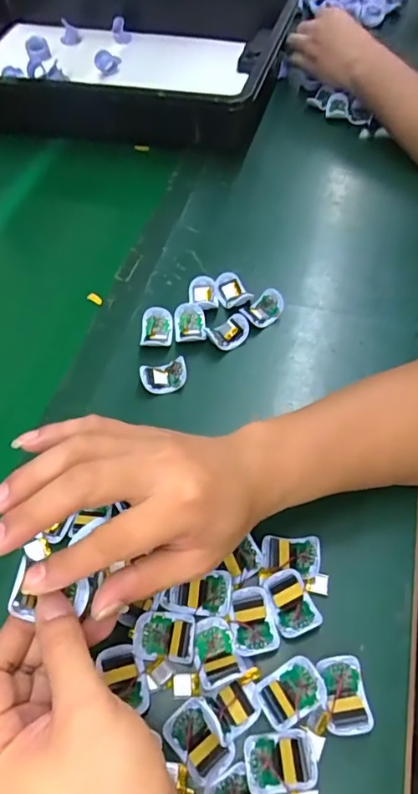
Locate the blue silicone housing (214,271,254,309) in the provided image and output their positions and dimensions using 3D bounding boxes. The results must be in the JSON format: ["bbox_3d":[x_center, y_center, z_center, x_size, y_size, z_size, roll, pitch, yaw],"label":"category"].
[{"bbox_3d":[0.024,-0.114,0.533,0.032,0.015,0.041,-15,57,-8],"label":"blue silicone housing"}]

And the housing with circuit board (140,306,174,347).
[{"bbox_3d":[-0.053,-0.069,0.501,0.031,0.016,0.040,0,56,2],"label":"housing with circuit board"}]

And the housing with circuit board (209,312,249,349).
[{"bbox_3d":[0.020,-0.066,0.501,0.041,0.013,0.032,-27,59,-15],"label":"housing with circuit board"}]

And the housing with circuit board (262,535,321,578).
[{"bbox_3d":[0.060,0.117,0.372,0.041,0.018,0.028,3,57,4],"label":"housing with circuit board"}]

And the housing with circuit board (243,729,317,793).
[{"bbox_3d":[0.042,0.219,0.301,0.043,0.006,0.028,-6,56,-2],"label":"housing with circuit board"}]

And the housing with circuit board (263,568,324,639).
[{"bbox_3d":[0.058,0.145,0.352,0.030,0.011,0.043,-18,58,-10],"label":"housing with circuit board"}]

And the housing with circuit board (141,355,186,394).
[{"bbox_3d":[-0.043,-0.021,0.472,0.043,0.013,0.030,-9,57,-4],"label":"housing with circuit board"}]

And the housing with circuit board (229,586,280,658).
[{"bbox_3d":[0.030,0.154,0.344,0.030,0.009,0.042,-12,57,-5],"label":"housing with circuit board"}]

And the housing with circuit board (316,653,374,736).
[{"bbox_3d":[0.087,0.191,0.322,0.027,0.016,0.043,-7,56,-2],"label":"housing with circuit board"}]

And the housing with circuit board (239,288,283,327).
[{"bbox_3d":[0.056,-0.090,0.515,0.044,0.019,0.029,-39,63,-21],"label":"housing with circuit board"}]

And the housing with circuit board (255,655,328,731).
[{"bbox_3d":[0.053,0.189,0.321,0.040,0.008,0.031,-26,59,-14],"label":"housing with circuit board"}]

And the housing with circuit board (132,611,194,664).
[{"bbox_3d":[-0.030,0.161,0.340,0.042,0.010,0.029,5,57,5],"label":"housing with circuit board"}]

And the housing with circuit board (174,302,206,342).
[{"bbox_3d":[-0.020,-0.074,0.505,0.030,0.015,0.040,-3,56,0],"label":"housing with circuit board"}]

